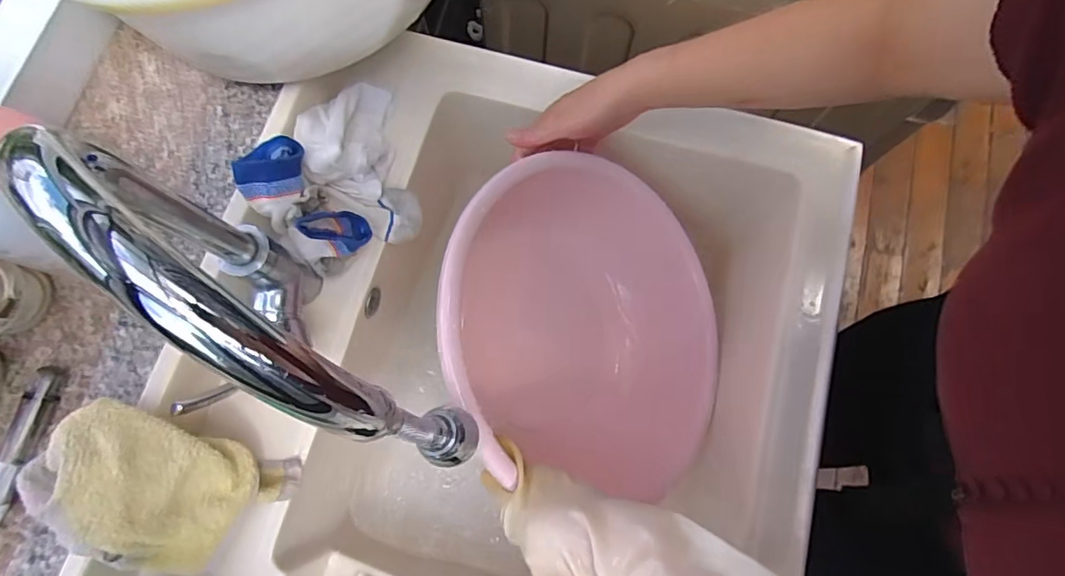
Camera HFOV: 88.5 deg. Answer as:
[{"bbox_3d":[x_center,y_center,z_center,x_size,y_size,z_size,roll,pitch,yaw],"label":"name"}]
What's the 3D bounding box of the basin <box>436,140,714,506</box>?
[{"bbox_3d":[0.054,0.048,0.535,0.287,0.120,0.335,-19,89,-3],"label":"basin"}]

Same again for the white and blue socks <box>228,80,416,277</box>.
[{"bbox_3d":[-0.180,-0.113,0.509,0.145,0.085,0.152,-29,78,-8],"label":"white and blue socks"}]

